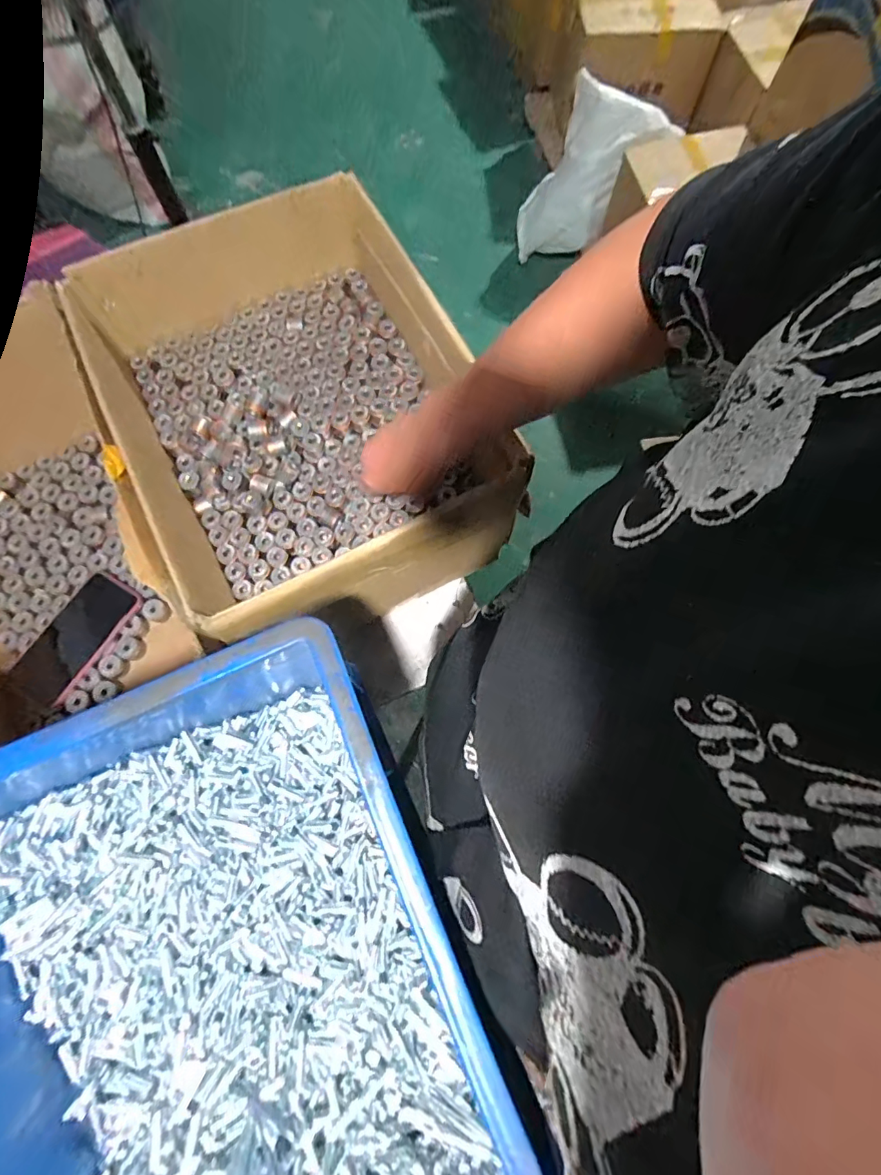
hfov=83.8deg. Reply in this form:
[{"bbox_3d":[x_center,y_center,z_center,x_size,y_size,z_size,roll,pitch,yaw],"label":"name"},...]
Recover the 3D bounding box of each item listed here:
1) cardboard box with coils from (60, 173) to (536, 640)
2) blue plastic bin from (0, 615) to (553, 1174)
[{"bbox_3d":[-0.161,-0.205,0.539,0.335,0.130,0.463,-24,76,-7],"label":"cardboard box with coils"},{"bbox_3d":[-0.129,0.270,0.298,0.298,0.149,0.394,-24,76,-7],"label":"blue plastic bin"}]

